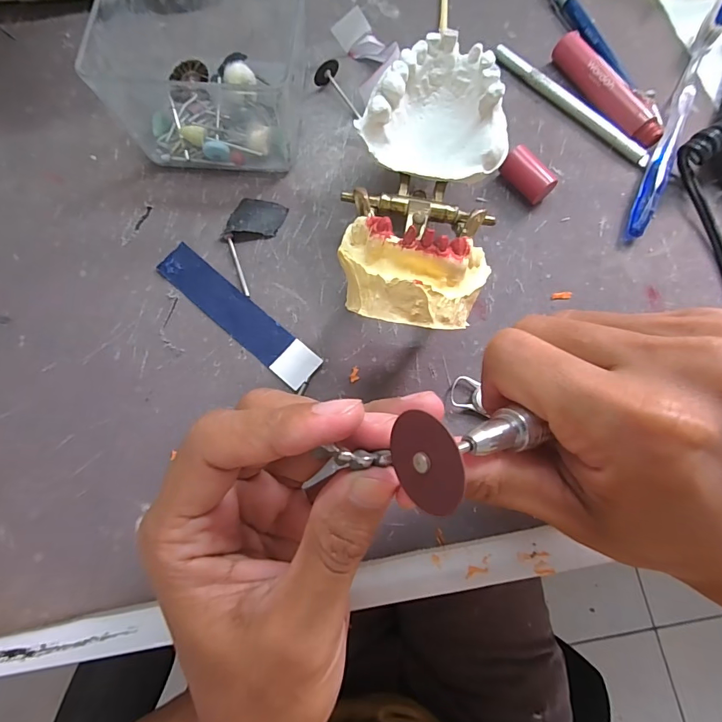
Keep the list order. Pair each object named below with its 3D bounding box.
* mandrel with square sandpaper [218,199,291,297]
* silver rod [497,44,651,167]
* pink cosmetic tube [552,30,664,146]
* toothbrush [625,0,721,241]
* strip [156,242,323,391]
[{"bbox_3d":[-0.063,-0.066,0.231,0.027,0.007,0.056,18,74,4],"label":"mandrel with square sandpaper"},{"bbox_3d":[0.129,-0.159,0.262,0.007,0.009,0.116,-43,79,-12],"label":"silver rod"},{"bbox_3d":[0.149,-0.164,0.259,0.015,0.018,0.087,-28,76,-8],"label":"pink cosmetic tube"},{"bbox_3d":[0.191,-0.149,0.254,0.013,0.021,0.181,26,75,6],"label":"toothbrush"},{"bbox_3d":[-0.065,-0.025,0.221,0.102,0.004,0.021,40,77,10],"label":"strip"}]

